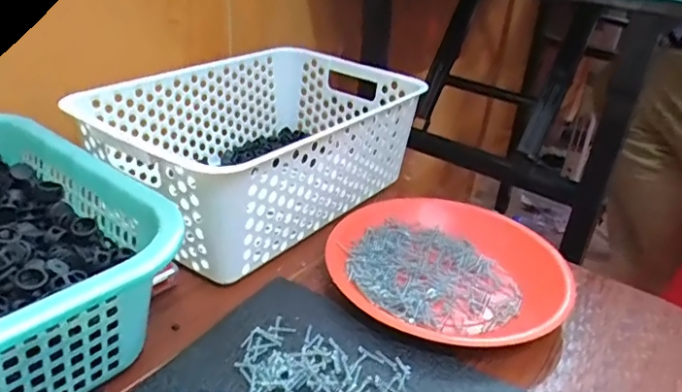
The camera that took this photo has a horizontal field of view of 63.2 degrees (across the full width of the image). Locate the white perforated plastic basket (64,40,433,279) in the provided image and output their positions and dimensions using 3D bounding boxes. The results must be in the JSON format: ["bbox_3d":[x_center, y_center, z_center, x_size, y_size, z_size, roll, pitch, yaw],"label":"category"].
[{"bbox_3d":[-0.080,-0.056,0.545,0.207,0.106,0.290,29,37,33],"label":"white perforated plastic basket"}]

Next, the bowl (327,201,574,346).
[{"bbox_3d":[0.087,0.057,0.455,0.187,0.026,0.174,5,31,-3],"label":"bowl"}]

